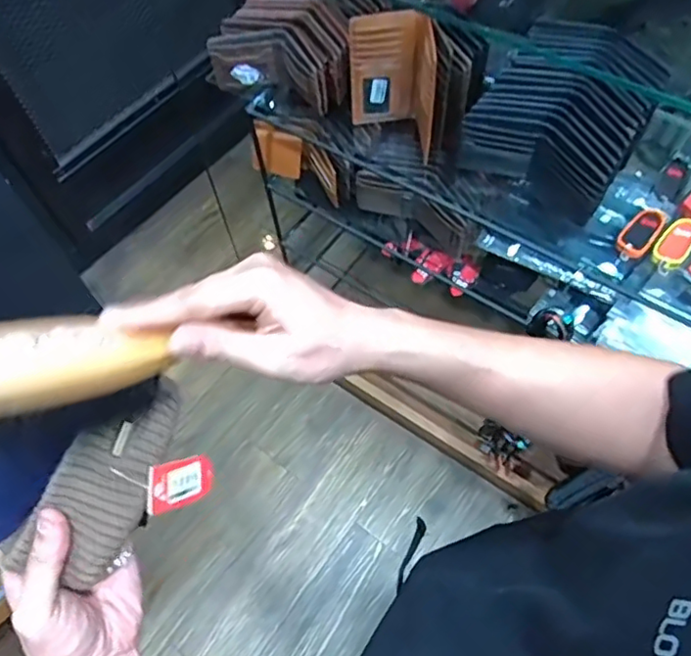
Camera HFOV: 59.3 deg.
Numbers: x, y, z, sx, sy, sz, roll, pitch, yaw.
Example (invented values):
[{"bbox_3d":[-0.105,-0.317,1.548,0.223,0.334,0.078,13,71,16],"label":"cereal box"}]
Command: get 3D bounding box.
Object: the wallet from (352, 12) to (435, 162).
[{"bbox_3d":[0.065,-0.338,0.853,0.098,0.193,0.098,-9,60,-1],"label":"wallet"}]

